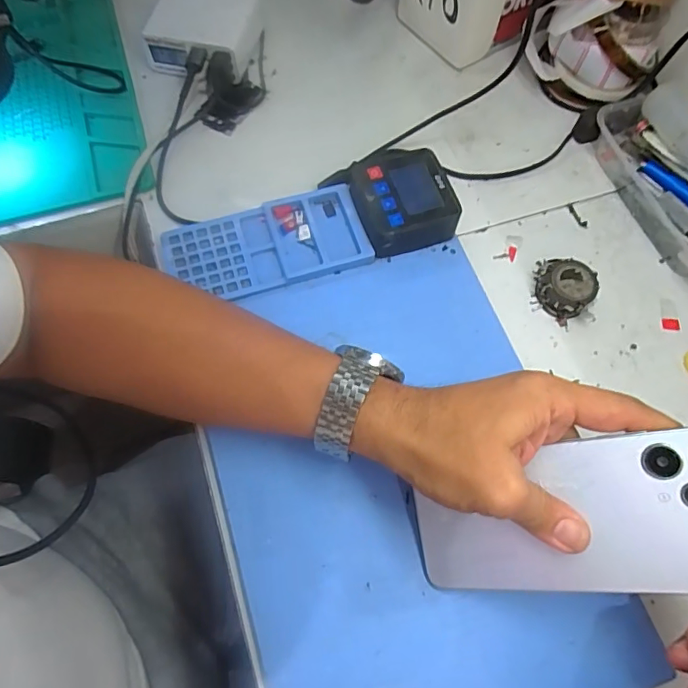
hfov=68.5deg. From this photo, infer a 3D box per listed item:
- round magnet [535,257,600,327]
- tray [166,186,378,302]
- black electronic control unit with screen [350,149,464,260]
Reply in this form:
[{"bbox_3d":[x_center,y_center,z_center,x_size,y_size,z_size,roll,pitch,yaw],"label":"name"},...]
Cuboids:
[{"bbox_3d":[0.164,-0.044,0.383,0.045,0.024,0.039,41,71,14],"label":"round magnet"},{"bbox_3d":[-0.059,-0.075,0.386,0.147,0.016,0.069,-16,68,-9],"label":"tray"},{"bbox_3d":[0.044,-0.109,0.394,0.071,0.039,0.072,-19,68,-10],"label":"black electronic control unit with screen"}]

